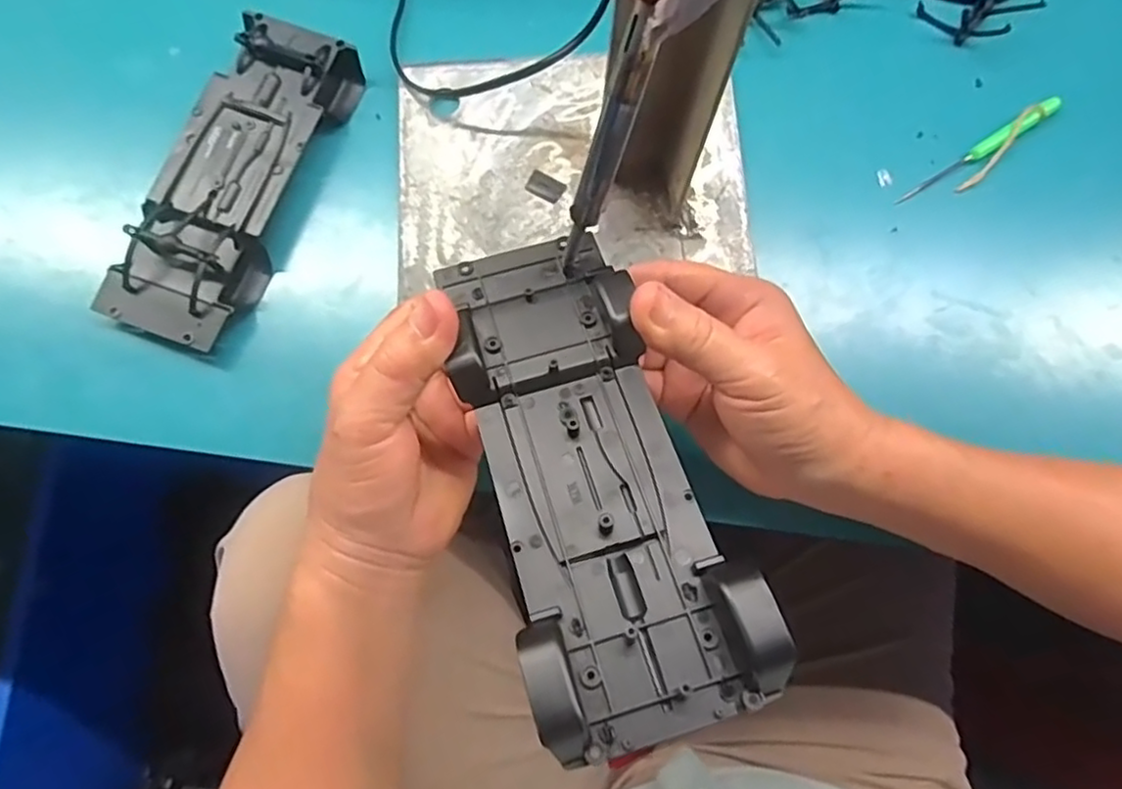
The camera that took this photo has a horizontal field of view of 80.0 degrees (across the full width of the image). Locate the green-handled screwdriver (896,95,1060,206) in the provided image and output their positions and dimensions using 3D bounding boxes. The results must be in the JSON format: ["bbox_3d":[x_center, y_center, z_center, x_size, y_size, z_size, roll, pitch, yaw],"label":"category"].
[{"bbox_3d":[0.242,-0.141,0.385,0.115,0.009,0.010,-32,80,-7],"label":"green-handled screwdriver"}]

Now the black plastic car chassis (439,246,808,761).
[{"bbox_3d":[0.008,0.020,0.242,0.075,0.024,0.191,-18,64,-3],"label":"black plastic car chassis"}]

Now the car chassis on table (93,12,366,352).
[{"bbox_3d":[-0.181,-0.122,0.372,0.070,0.029,0.195,20,78,4],"label":"car chassis on table"}]

